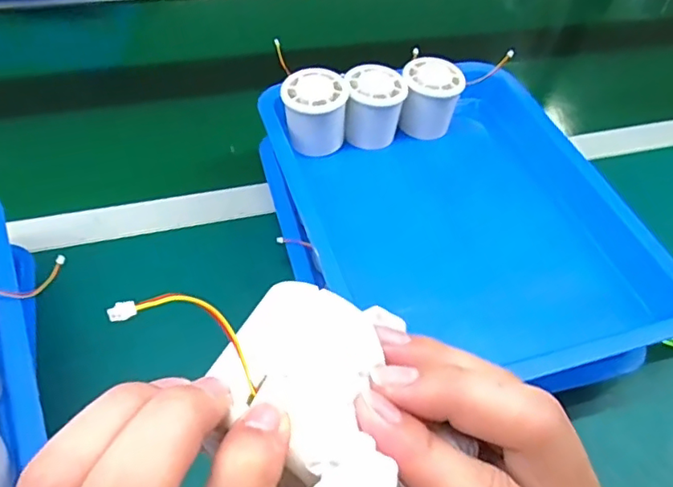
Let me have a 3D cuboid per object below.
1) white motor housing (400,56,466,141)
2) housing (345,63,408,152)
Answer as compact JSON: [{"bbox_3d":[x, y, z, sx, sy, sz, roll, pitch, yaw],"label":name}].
[{"bbox_3d":[0.087,-0.134,0.526,0.055,0.057,0.046,8,49,0],"label":"white motor housing"},{"bbox_3d":[0.034,-0.123,0.515,0.051,0.058,0.051,6,49,-1],"label":"housing"}]

